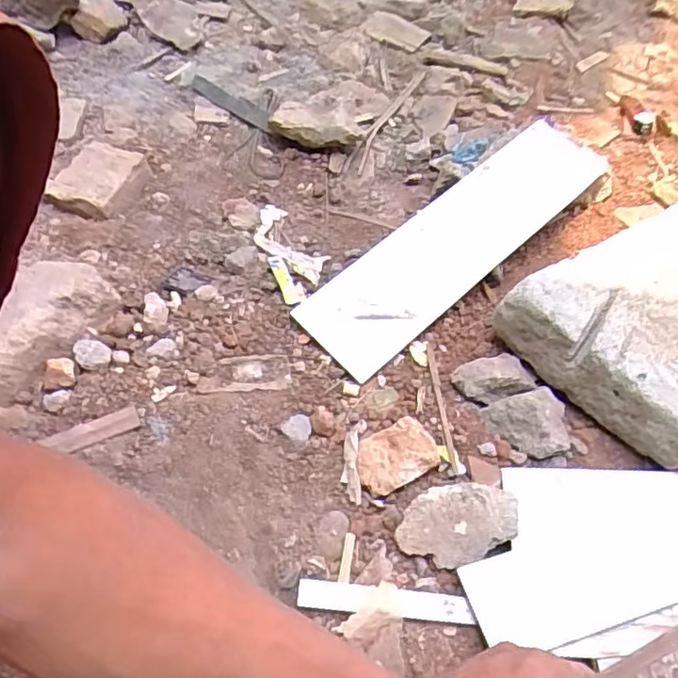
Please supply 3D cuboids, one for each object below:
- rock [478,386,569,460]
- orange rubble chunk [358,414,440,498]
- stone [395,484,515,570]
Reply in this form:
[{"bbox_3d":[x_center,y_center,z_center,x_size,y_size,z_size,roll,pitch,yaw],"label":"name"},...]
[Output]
[{"bbox_3d":[0.166,0.074,0.515,0.064,0.024,0.054,-10,57,-8],"label":"rock"},{"bbox_3d":[0.046,0.097,0.495,0.066,0.023,0.050,-25,60,-17],"label":"orange rubble chunk"},{"bbox_3d":[0.092,0.146,0.462,0.093,0.022,0.054,-4,56,-4],"label":"stone"}]

